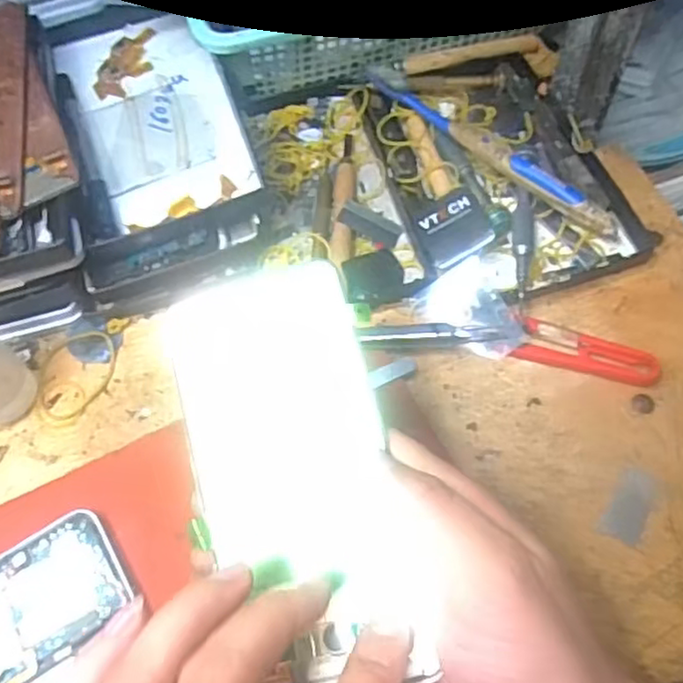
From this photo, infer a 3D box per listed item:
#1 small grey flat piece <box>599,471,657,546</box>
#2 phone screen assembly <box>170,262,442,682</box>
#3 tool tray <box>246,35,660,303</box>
[{"bbox_3d":[0.140,0.079,0.320,0.017,0.004,0.036,29,67,17],"label":"small grey flat piece"},{"bbox_3d":[-0.017,0.048,0.251,0.074,0.011,0.154,-18,80,8],"label":"phone screen assembly"},{"bbox_3d":[0.057,-0.107,0.409,0.207,0.032,0.182,-13,62,-5],"label":"tool tray"}]

